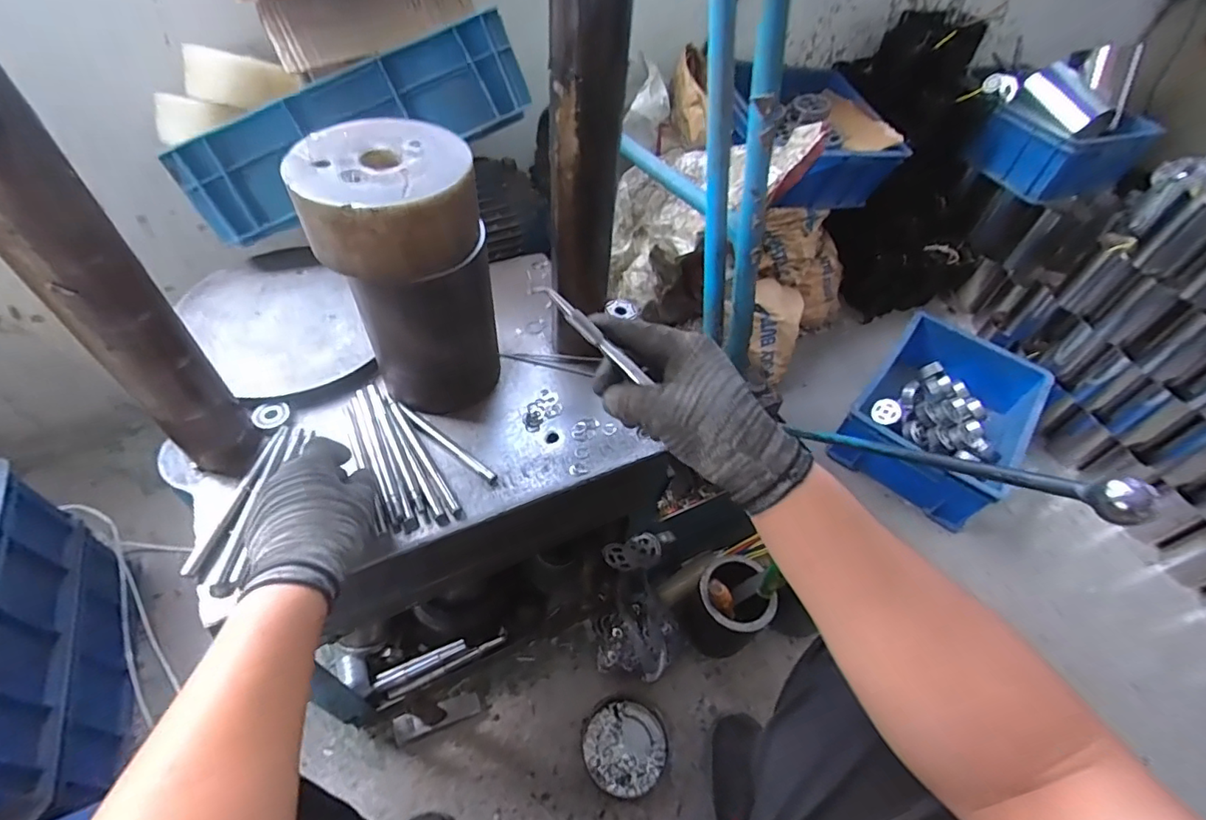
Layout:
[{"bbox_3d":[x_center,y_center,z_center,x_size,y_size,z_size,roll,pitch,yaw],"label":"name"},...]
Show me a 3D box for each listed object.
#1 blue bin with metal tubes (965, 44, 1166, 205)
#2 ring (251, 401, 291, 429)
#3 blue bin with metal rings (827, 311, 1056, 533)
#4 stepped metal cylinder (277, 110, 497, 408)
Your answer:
[{"bbox_3d":[1.115,-0.682,1.298,0.333,0.257,0.241,-17,54,-18],"label":"blue bin with metal tubes"},{"bbox_3d":[-0.352,0.005,0.582,0.034,0.007,0.033,3,51,-3],"label":"ring"},{"bbox_3d":[0.705,0.016,1.141,0.315,0.141,0.431,35,56,21],"label":"blue bin with metal rings"},{"bbox_3d":[-0.188,-0.128,0.546,0.140,0.245,0.136,-15,54,-17],"label":"stepped metal cylinder"}]

